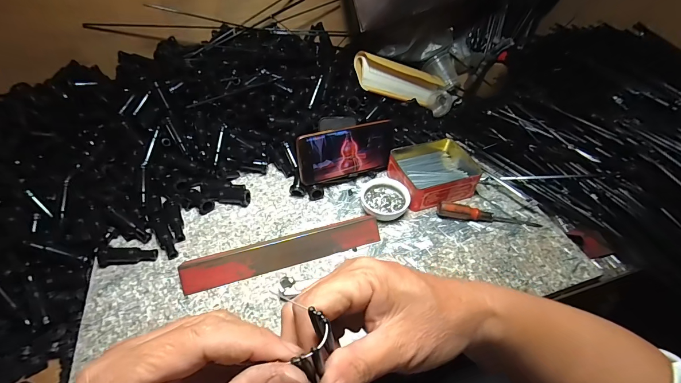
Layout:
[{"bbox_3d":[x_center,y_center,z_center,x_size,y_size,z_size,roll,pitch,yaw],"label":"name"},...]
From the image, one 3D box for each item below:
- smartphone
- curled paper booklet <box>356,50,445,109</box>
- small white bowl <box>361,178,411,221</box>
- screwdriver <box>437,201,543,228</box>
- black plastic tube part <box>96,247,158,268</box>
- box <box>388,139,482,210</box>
[{"bbox_3d":[0.015,-0.063,0.515,0.169,0.079,0.009,-16,25,-23],"label":"smartphone"},{"bbox_3d":[0.130,-0.219,0.661,0.217,0.071,0.024,3,-2,-29],"label":"curled paper booklet"},{"bbox_3d":[0.067,0.012,0.495,0.070,0.028,0.077,1,45,-1],"label":"small white bowl"},{"bbox_3d":[0.221,0.033,0.481,0.150,0.027,0.017,3,45,1],"label":"screwdriver"},{"bbox_3d":[-0.275,0.083,0.419,0.068,0.023,0.016,-4,45,-6],"label":"black plastic tube part"},{"bbox_3d":[0.150,-0.032,0.530,0.131,0.041,0.110,-15,48,-16],"label":"box"}]

